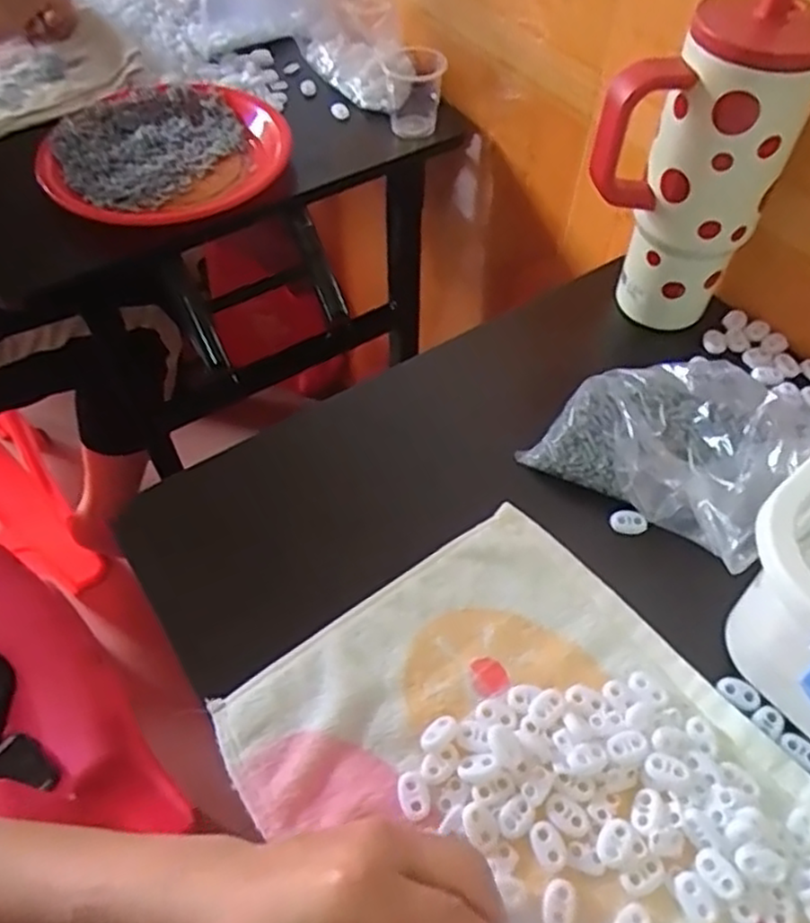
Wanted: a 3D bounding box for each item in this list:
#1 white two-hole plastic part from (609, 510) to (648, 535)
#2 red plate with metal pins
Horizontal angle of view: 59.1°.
[{"bbox_3d":[0.144,0.039,0.460,0.022,0.010,0.012,7,54,3],"label":"white two-hole plastic part"},{"bbox_3d":[-0.235,-0.309,0.690,0.220,0.038,0.234,0,54,0],"label":"red plate with metal pins"}]

